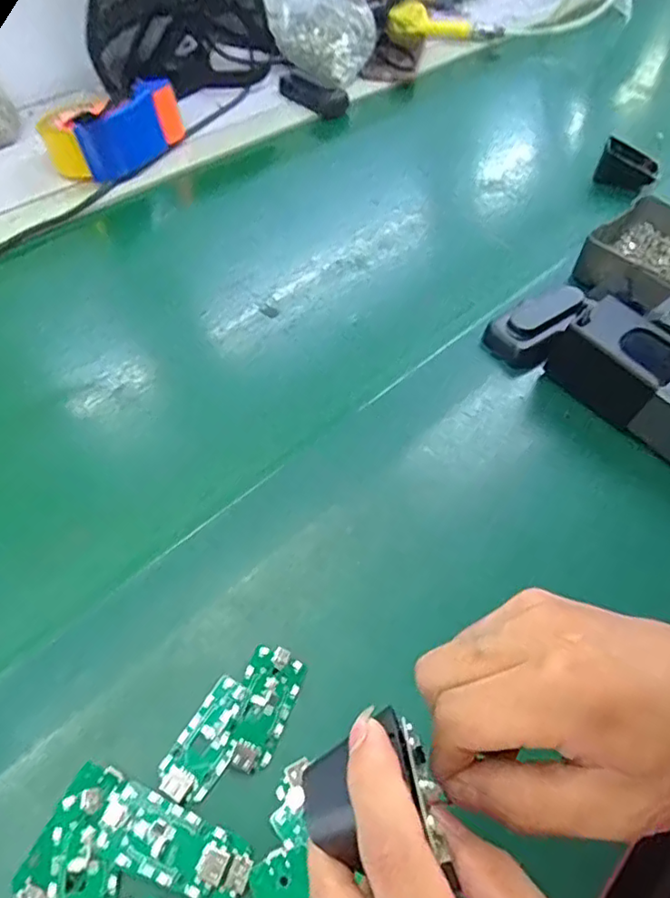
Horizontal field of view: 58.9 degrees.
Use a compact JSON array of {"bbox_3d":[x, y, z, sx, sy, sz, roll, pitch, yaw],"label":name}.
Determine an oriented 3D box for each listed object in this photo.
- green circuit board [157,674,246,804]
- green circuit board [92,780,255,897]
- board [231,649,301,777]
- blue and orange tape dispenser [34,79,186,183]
[{"bbox_3d":[-0.068,0.156,0.320,0.030,0.004,0.062,26,56,17],"label":"green circuit board"},{"bbox_3d":[-0.079,0.193,0.289,0.077,0.006,0.031,19,54,12],"label":"green circuit board"},{"bbox_3d":[-0.040,0.143,0.329,0.029,0.005,0.063,14,53,8],"label":"board"},{"bbox_3d":[-0.262,-0.367,0.681,0.108,0.070,0.138,26,56,17],"label":"blue and orange tape dispenser"}]

